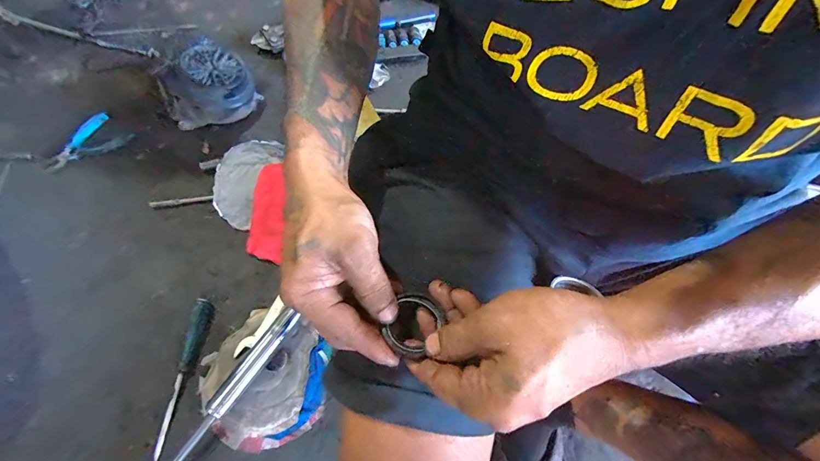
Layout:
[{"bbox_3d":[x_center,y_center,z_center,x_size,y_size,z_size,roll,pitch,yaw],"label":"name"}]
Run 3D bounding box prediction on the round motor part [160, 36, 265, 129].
[{"bbox_3d":[-0.393,-0.274,0.704,0.132,0.097,0.157,43,69,16],"label":"round motor part"}]

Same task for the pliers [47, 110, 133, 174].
[{"bbox_3d":[-0.608,-0.160,0.674,0.086,0.022,0.142,35,67,12],"label":"pliers"}]

